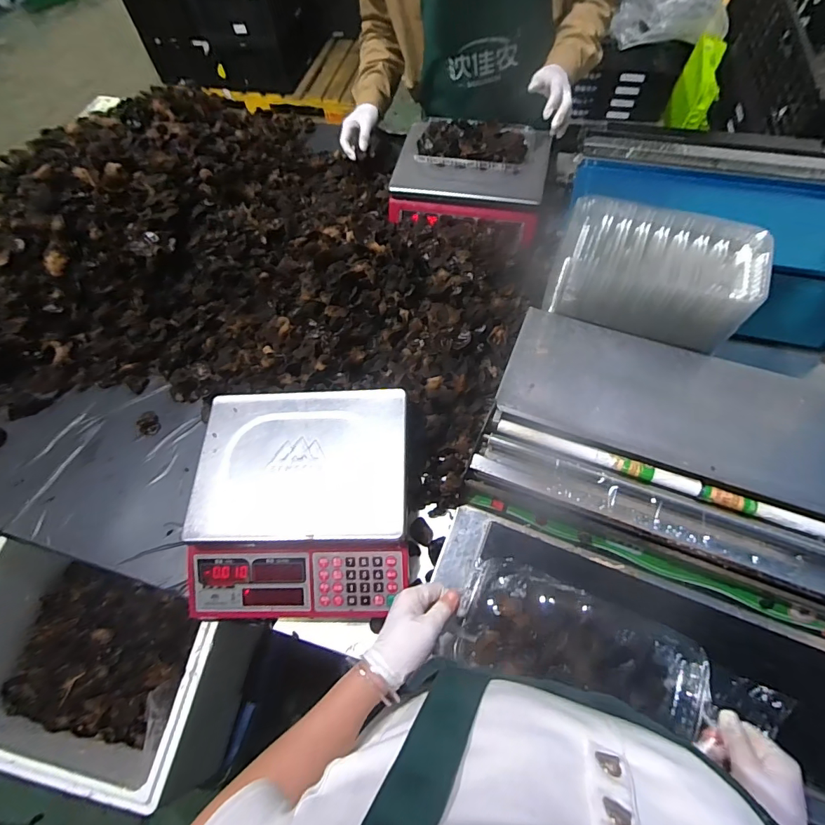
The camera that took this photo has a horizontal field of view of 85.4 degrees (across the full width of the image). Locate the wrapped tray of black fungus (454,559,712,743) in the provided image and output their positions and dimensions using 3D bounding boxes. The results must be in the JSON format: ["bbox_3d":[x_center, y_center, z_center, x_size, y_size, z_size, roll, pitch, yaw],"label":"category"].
[{"bbox_3d":[0.181,0.240,0.475,0.249,0.044,0.099,16,65,10],"label":"wrapped tray of black fungus"}]

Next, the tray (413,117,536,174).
[{"bbox_3d":[0.120,-0.531,0.877,0.218,0.047,0.102,7,64,7],"label":"tray"}]

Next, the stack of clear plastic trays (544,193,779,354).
[{"bbox_3d":[0.318,-0.187,0.601,0.238,0.088,0.148,20,66,13],"label":"stack of clear plastic trays"}]

